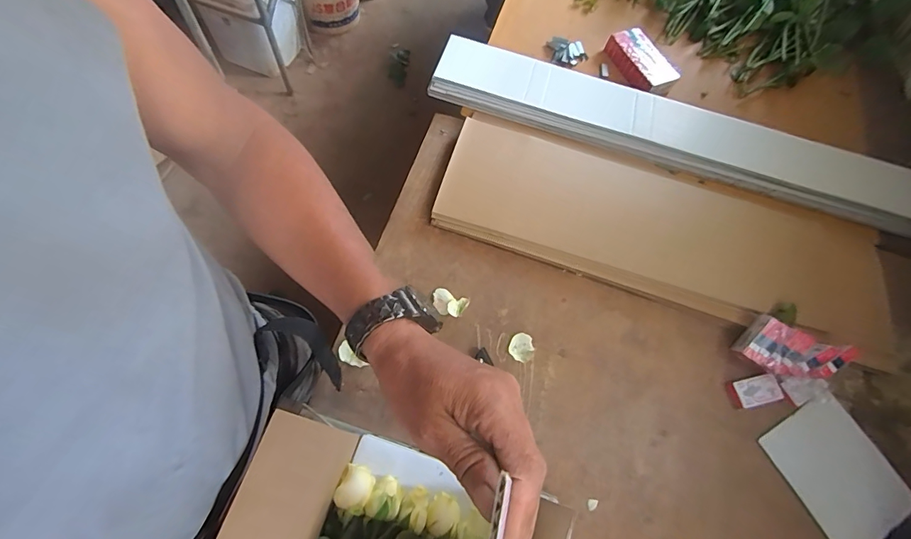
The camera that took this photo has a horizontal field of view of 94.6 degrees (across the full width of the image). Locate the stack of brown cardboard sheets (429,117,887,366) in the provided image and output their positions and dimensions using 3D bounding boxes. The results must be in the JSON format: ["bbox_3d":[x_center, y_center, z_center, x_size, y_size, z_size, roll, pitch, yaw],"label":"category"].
[{"bbox_3d":[0.351,-0.075,0.699,0.741,0.033,0.266,20,66,2],"label":"stack of brown cardboard sheets"}]

